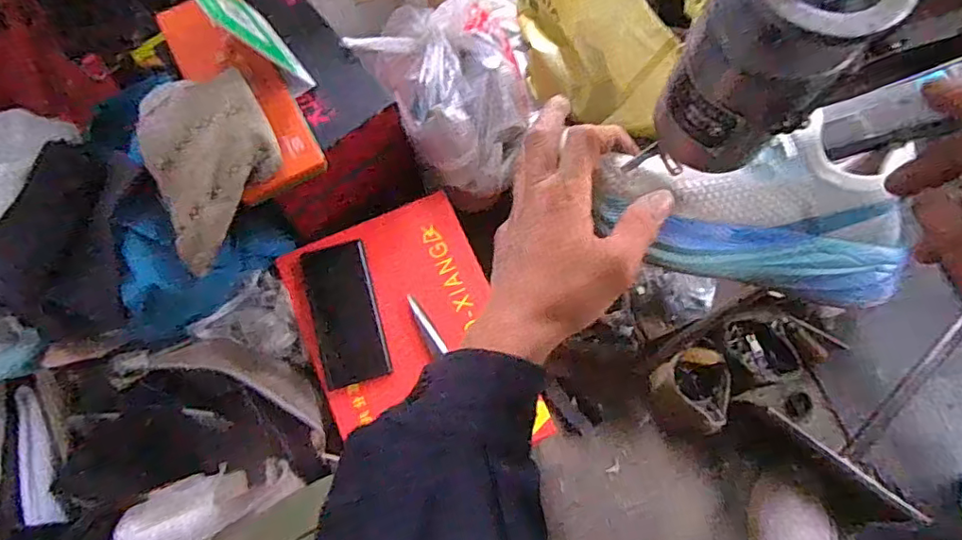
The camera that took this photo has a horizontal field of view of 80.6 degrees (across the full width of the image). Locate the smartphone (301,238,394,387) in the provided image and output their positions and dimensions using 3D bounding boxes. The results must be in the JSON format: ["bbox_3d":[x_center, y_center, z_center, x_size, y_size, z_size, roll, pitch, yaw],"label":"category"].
[{"bbox_3d":[-0.158,0.050,0.659,0.075,0.014,0.159,-14,76,-5],"label":"smartphone"}]

